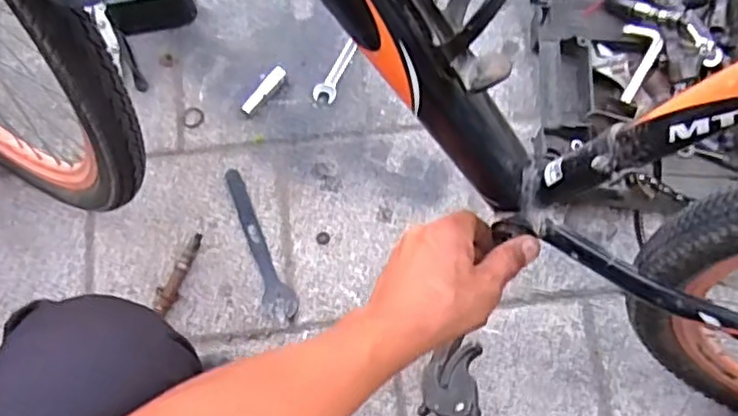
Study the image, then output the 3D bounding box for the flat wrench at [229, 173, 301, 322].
[{"bbox_3d":[-0.141,0.045,0.841,0.040,0.008,0.208,-20,76,-6],"label":"flat wrench"}]

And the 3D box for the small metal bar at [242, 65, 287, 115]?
[{"bbox_3d":[-0.142,-0.160,0.883,0.017,0.018,0.082,37,77,9],"label":"small metal bar"}]

